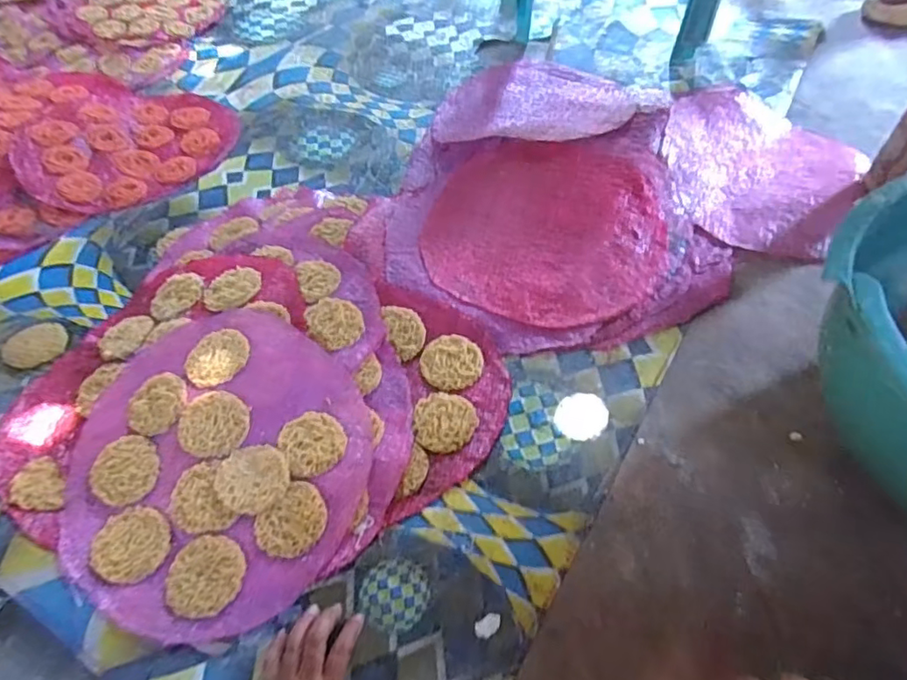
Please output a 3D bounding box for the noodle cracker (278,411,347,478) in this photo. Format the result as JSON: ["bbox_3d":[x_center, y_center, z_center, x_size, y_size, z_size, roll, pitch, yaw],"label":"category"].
[{"bbox_3d":[-0.157,0.116,0.650,0.067,0.011,0.074,-28,56,-18],"label":"noodle cracker"}]

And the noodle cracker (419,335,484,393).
[{"bbox_3d":[-0.001,0.027,0.729,0.074,0.006,0.077,-1,53,2],"label":"noodle cracker"}]

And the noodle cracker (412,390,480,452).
[{"bbox_3d":[-0.010,0.095,0.682,0.074,0.004,0.078,7,53,8],"label":"noodle cracker"}]

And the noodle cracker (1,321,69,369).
[{"bbox_3d":[-0.565,0.005,0.777,0.076,0.010,0.077,-1,53,2],"label":"noodle cracker"}]

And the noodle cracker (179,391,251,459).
[{"bbox_3d":[-0.271,0.093,0.648,0.075,0.012,0.072,4,54,4],"label":"noodle cracker"}]

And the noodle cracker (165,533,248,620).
[{"bbox_3d":[-0.248,0.234,0.575,0.074,0.005,0.077,8,53,9],"label":"noodle cracker"}]

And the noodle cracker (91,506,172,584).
[{"bbox_3d":[-0.333,0.210,0.597,0.077,0.006,0.072,-1,53,2],"label":"noodle cracker"}]

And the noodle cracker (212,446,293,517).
[{"bbox_3d":[-0.217,0.149,0.625,0.073,0.011,0.075,-1,53,2],"label":"noodle cracker"}]

